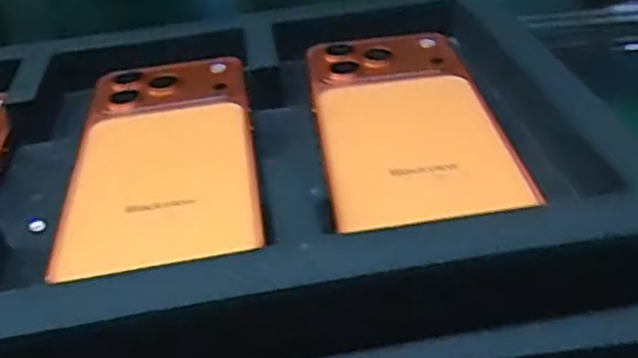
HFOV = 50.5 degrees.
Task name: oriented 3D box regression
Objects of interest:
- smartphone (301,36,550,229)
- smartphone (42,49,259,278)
[{"bbox_3d":[0.037,-0.030,0.296,0.074,0.015,0.148,-7,34,-1],"label":"smartphone"},{"bbox_3d":[-0.066,-0.014,0.291,0.075,0.015,0.152,-9,34,-4],"label":"smartphone"}]

